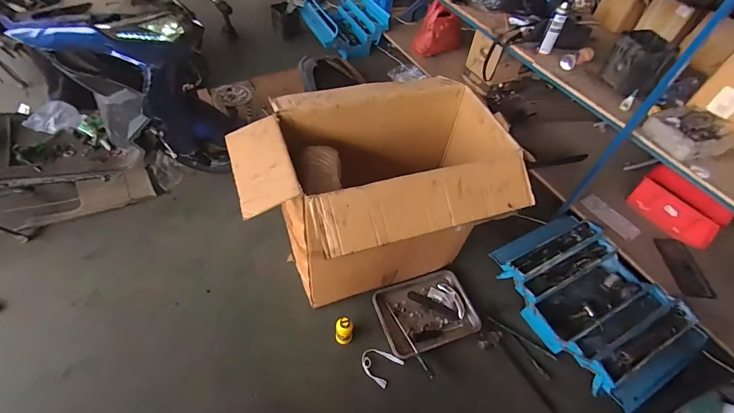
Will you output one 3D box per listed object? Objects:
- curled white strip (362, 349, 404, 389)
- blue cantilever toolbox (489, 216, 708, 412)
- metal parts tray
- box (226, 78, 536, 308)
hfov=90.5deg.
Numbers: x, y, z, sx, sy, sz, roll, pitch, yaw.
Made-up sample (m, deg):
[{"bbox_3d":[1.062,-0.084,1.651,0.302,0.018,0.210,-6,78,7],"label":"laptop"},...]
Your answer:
[{"bbox_3d":[0.048,0.589,1.368,0.143,0.009,0.117,31,70,32],"label":"curled white strip"},{"bbox_3d":[0.918,0.385,1.495,0.537,0.186,0.688,-18,55,-19],"label":"blue cantilever toolbox"},{"bbox_3d":[0.241,0.431,1.494,0.379,0.047,0.286,-13,54,-16],"label":"metal parts tray"},{"bbox_3d":[0.012,0.026,1.298,0.799,0.692,0.527,-10,53,-14],"label":"box"}]

